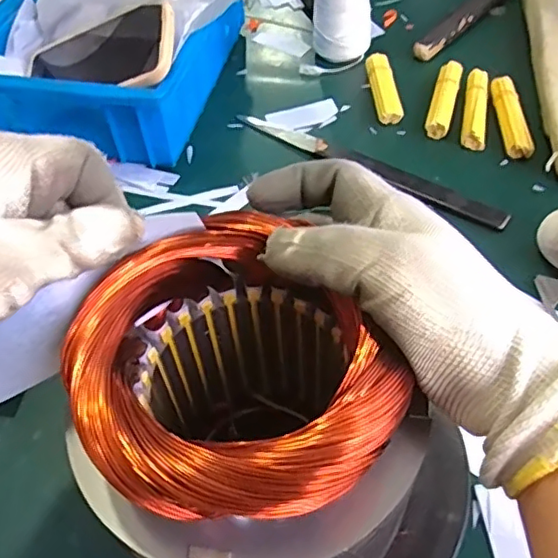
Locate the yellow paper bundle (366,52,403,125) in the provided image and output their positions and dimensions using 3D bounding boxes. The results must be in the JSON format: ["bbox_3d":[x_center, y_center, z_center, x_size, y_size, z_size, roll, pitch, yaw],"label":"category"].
[{"bbox_3d":[0.102,-0.187,0.582,0.022,0.022,0.096,-5,52,1],"label":"yellow paper bundle"}]

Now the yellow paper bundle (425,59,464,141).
[{"bbox_3d":[0.158,-0.171,0.565,0.020,0.016,0.101,13,54,15],"label":"yellow paper bundle"}]

